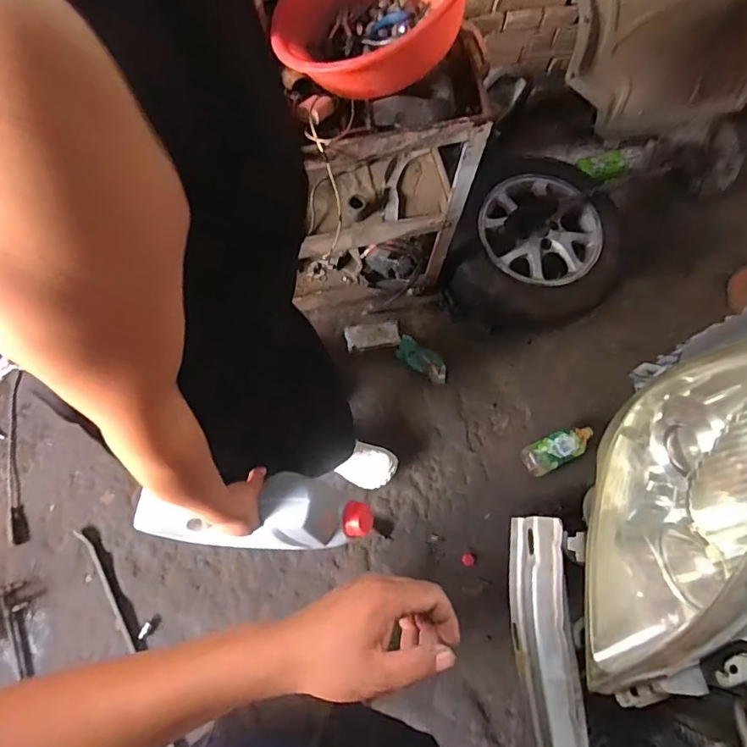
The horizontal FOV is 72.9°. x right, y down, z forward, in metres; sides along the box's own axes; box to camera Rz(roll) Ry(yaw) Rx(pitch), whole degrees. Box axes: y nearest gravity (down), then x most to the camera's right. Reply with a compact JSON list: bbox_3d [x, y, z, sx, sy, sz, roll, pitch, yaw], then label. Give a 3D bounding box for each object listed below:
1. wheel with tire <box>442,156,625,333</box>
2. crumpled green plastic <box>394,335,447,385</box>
[{"bbox_3d":[0.511,-0.386,1.571,0.485,0.199,0.516,1,74,-3],"label":"wheel with tire"},{"bbox_3d":[0.153,-0.043,1.578,0.181,0.058,0.076,37,75,8],"label":"crumpled green plastic"}]

